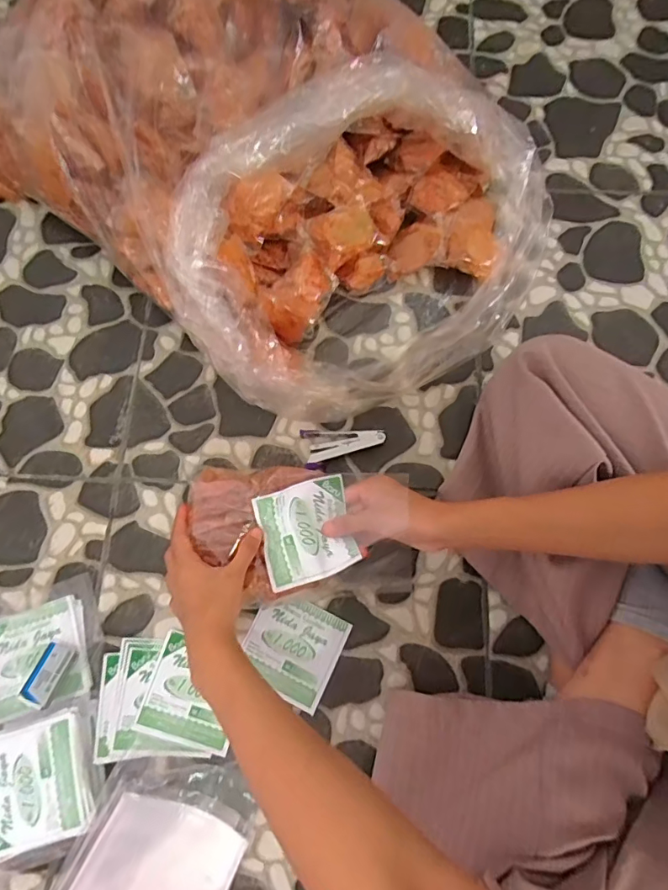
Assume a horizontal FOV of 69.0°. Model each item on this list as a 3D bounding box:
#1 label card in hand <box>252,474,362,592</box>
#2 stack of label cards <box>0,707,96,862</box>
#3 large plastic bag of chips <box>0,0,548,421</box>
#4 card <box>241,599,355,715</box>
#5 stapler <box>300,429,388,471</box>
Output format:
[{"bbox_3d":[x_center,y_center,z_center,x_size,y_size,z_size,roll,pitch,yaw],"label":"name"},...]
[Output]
[{"bbox_3d":[-0.026,0.081,0.457,0.085,0.015,0.088,-14,74,-4],"label":"label card in hand"},{"bbox_3d":[-0.272,0.310,0.448,0.102,0.037,0.103,-18,75,-5],"label":"stack of label cards"},{"bbox_3d":[-0.068,-0.304,0.532,0.559,0.217,0.398,42,78,11],"label":"large plastic bag of chips"},{"bbox_3d":[-0.042,0.206,0.498,0.092,0.005,0.090,25,75,7],"label":"card"},{"bbox_3d":[0.011,0.002,0.541,0.090,0.015,0.046,-4,74,-1],"label":"stapler"}]

